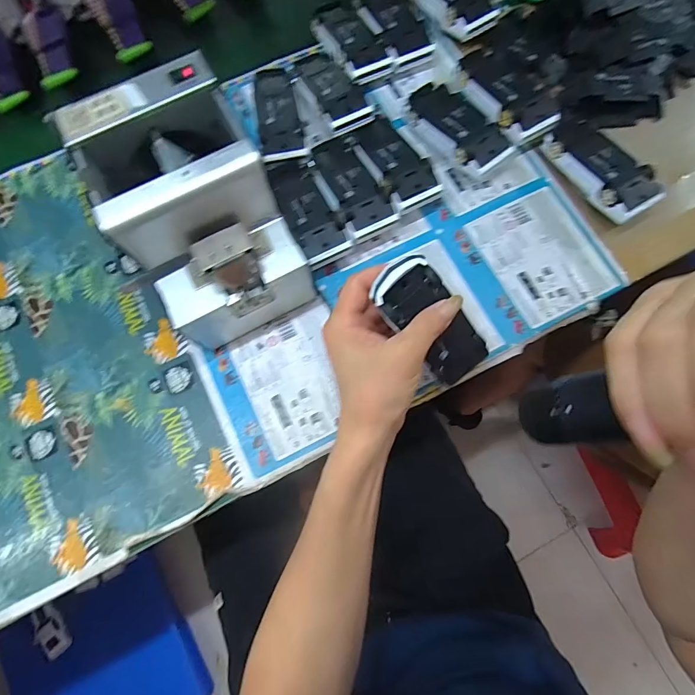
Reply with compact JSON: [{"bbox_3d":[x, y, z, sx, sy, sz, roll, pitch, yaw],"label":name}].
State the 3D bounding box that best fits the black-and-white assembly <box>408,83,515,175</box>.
[{"bbox_3d":[0.119,-0.238,0.426,0.064,0.039,0.132,-38,78,-8],"label":"black-and-white assembly"}]

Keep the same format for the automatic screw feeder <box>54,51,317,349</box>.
[{"bbox_3d":[-0.127,-0.112,0.348,0.127,0.145,0.172,-28,77,-5],"label":"automatic screw feeder"}]

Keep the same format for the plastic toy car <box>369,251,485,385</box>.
[{"bbox_3d":[0.069,-0.021,0.324,0.050,0.025,0.121,-40,121,7],"label":"plastic toy car"}]

